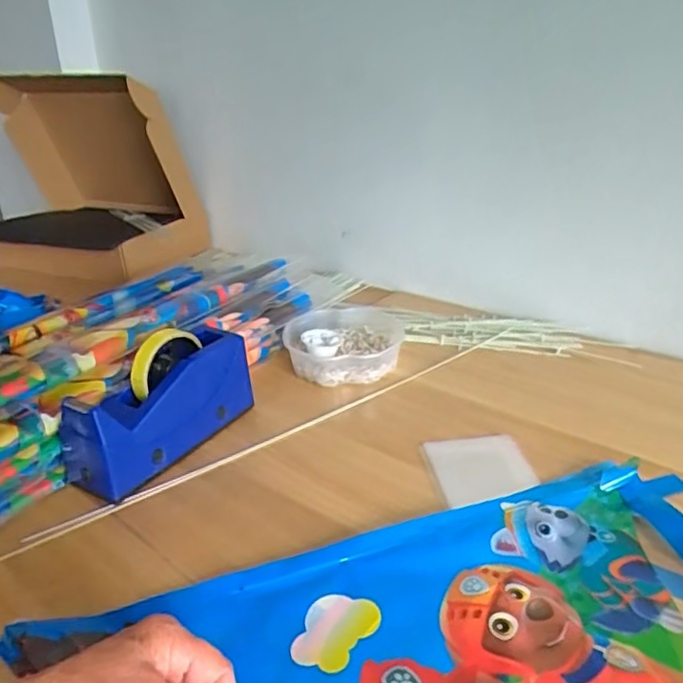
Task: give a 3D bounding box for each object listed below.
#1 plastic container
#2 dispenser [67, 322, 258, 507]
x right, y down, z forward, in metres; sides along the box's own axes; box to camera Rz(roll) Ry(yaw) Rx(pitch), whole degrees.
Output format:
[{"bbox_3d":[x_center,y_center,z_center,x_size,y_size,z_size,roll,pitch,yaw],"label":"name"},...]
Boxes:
[{"bbox_3d":[0.004,-0.001,0.820,0.163,0.039,0.172,-4,25,-6],"label":"plastic container"},{"bbox_3d":[-0.185,0.058,0.624,0.074,0.113,0.200,17,30,35],"label":"dispenser"}]

